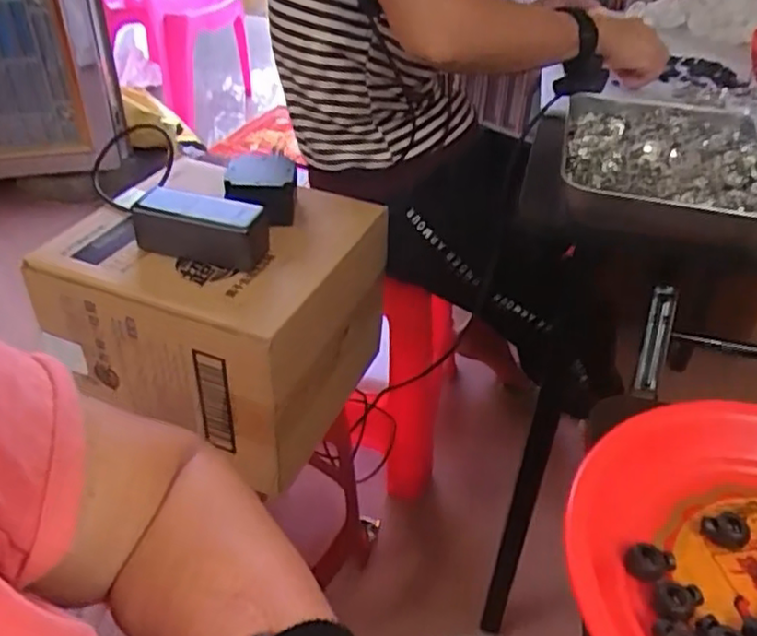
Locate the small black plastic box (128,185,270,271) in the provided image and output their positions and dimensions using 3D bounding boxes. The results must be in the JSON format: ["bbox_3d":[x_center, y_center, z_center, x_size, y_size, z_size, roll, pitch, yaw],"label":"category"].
[{"bbox_3d":[-0.184,-0.094,0.701,0.135,0.050,0.058,12,39,12],"label":"small black plastic box"}]

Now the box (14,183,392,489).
[{"bbox_3d":[-0.175,-0.010,0.800,0.292,0.217,0.287,17,40,18],"label":"box"}]

